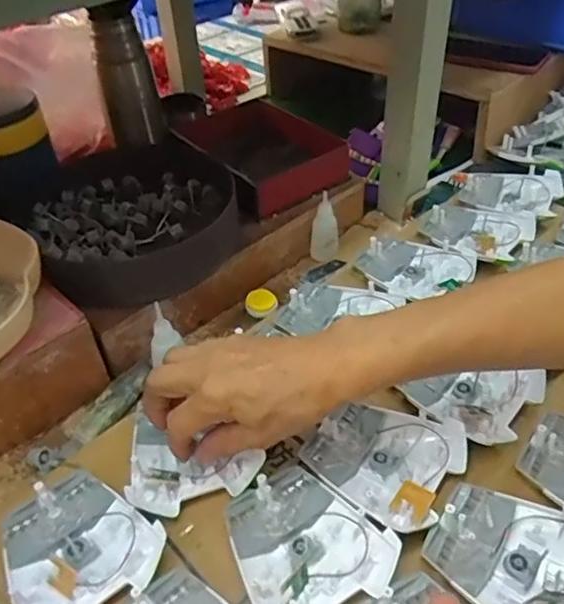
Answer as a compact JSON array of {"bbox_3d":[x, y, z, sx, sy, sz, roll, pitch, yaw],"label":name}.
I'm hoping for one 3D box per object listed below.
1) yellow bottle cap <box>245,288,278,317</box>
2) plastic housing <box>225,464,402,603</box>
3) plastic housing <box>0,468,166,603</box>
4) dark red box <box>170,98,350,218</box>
[{"bbox_3d":[-0.021,0.001,0.587,0.031,0.008,0.031,31,65,2],"label":"yellow bottle cap"},{"bbox_3d":[0.010,0.166,0.389,0.112,0.018,0.098,30,51,30],"label":"plastic housing"},{"bbox_3d":[-0.145,0.175,0.398,0.108,0.026,0.098,26,49,27],"label":"plastic housing"},{"bbox_3d":[-0.028,-0.176,0.675,0.136,0.043,0.188,-29,49,-26],"label":"dark red box"}]

